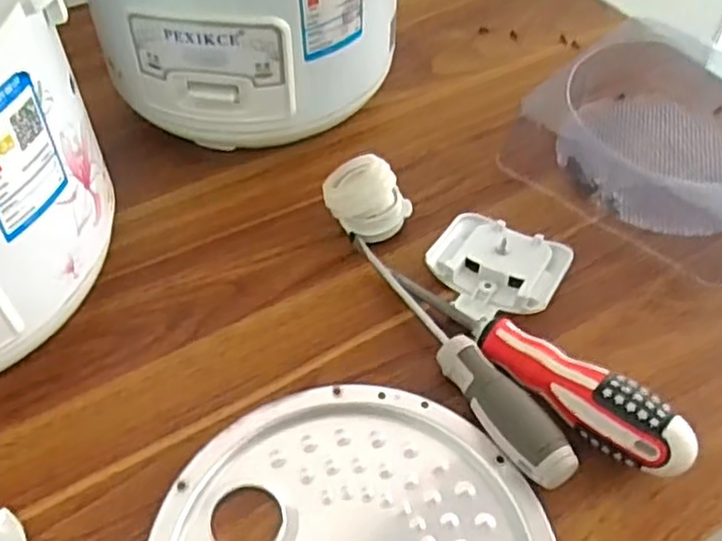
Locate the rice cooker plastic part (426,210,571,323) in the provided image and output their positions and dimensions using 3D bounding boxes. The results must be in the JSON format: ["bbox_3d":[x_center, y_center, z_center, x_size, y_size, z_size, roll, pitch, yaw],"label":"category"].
[{"bbox_3d":[0.080,-0.003,0.424,0.075,0.017,0.069,25,54,18],"label":"rice cooker plastic part"}]

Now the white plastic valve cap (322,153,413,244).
[{"bbox_3d":[0.004,-0.042,0.438,0.049,0.045,0.034,-23,55,-19],"label":"white plastic valve cap"}]

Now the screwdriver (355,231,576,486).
[{"bbox_3d":[0.046,0.039,0.382,0.023,0.025,0.180,-25,56,-21],"label":"screwdriver"}]

